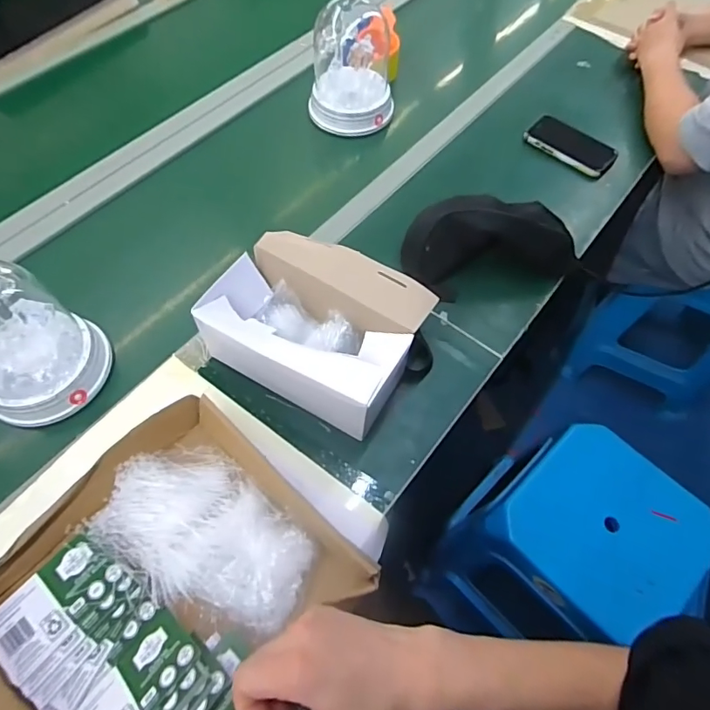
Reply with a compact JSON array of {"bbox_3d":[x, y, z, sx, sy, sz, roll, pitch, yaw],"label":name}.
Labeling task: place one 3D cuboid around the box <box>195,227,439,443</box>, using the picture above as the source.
[{"bbox_3d":[-0.046,-0.033,0.610,0.233,0.106,0.189,29,64,13],"label":"box"}]

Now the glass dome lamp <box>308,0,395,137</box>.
[{"bbox_3d":[-0.005,-0.518,0.831,0.149,0.194,0.165,0,61,-2],"label":"glass dome lamp"}]

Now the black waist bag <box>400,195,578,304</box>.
[{"bbox_3d":[0.191,-0.173,0.704,0.232,0.089,0.144,-12,62,-8],"label":"black waist bag"}]

